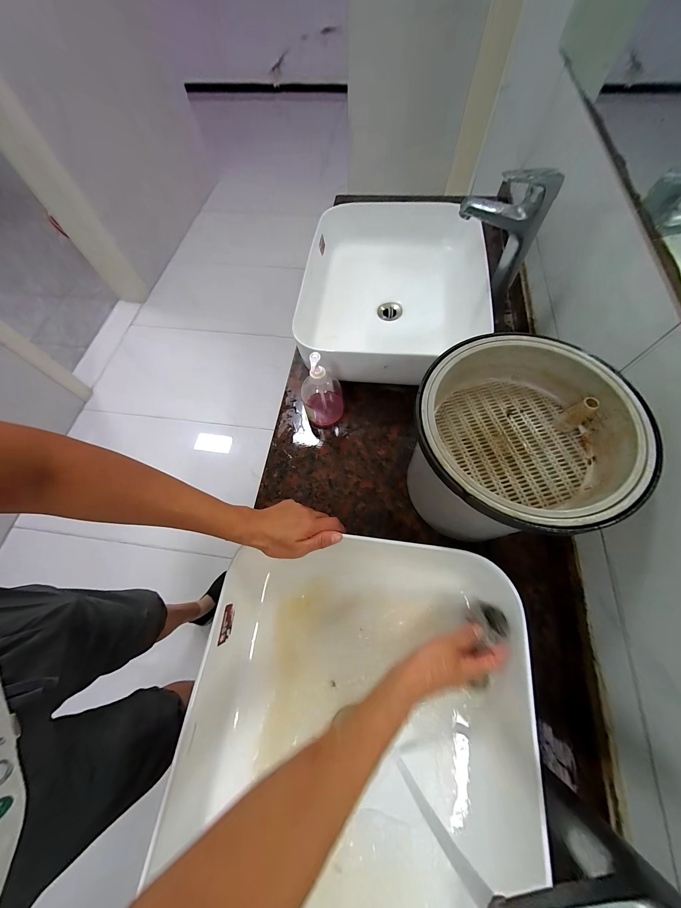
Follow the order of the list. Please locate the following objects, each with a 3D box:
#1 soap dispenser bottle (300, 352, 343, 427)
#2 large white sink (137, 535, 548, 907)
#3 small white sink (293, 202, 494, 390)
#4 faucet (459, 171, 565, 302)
[{"bbox_3d":[-0.040,-0.134,0.594,0.086,0.165,0.083,-7,67,-1],"label":"soap dispenser bottle"},{"bbox_3d":[0.021,0.353,0.360,0.402,0.112,0.491,-2,67,1],"label":"large white sink"},{"bbox_3d":[0.123,-0.390,0.713,0.415,0.126,0.527,6,67,5],"label":"small white sink"},{"bbox_3d":[0.299,-0.415,0.584,0.152,0.217,0.052,7,67,5],"label":"faucet"}]

